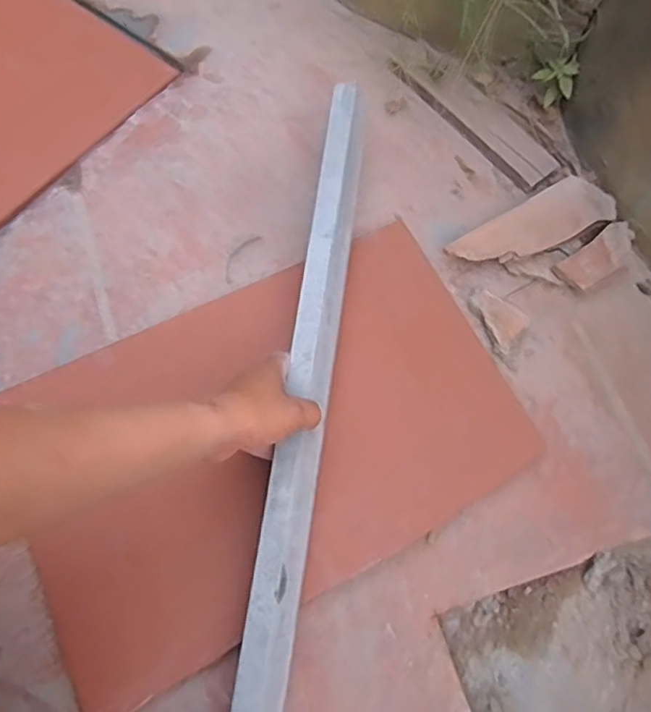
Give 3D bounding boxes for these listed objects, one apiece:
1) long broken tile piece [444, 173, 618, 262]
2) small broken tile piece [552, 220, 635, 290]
[{"bbox_3d":[0.241,-0.156,0.674,0.205,0.023,0.064,-24,71,-10],"label":"long broken tile piece"},{"bbox_3d":[0.319,-0.115,0.677,0.111,0.013,0.044,-35,91,-19],"label":"small broken tile piece"}]

